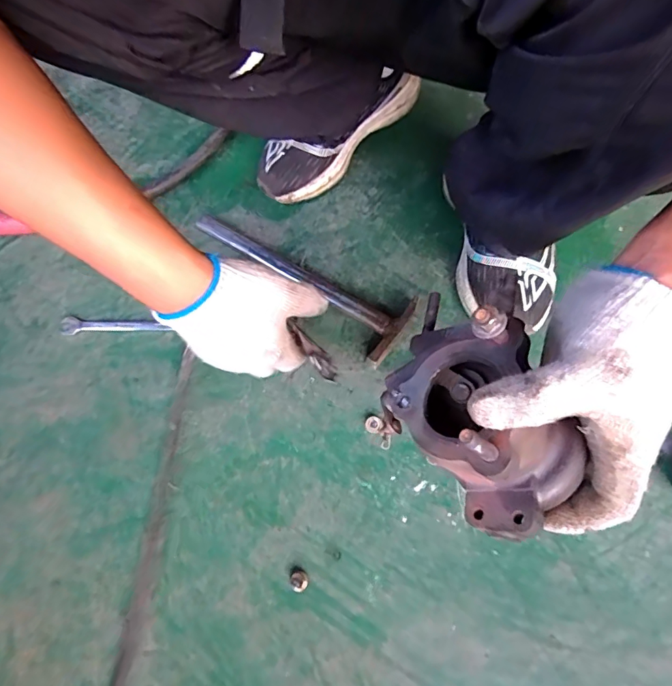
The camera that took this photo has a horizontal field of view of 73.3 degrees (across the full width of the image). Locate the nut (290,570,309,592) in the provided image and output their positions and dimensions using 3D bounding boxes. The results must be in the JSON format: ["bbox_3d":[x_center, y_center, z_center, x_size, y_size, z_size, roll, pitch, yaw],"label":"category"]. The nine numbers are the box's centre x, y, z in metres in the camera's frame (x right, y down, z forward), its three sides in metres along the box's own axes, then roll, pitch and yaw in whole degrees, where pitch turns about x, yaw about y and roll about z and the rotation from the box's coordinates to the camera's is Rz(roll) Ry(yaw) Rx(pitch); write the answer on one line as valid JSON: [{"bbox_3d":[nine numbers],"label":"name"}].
[{"bbox_3d":[-0.035,0.225,0.427,0.017,0.007,0.017,-1,65,2],"label":"nut"}]

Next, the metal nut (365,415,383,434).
[{"bbox_3d":[0.041,0.089,0.490,0.018,0.009,0.018,-1,65,2],"label":"metal nut"}]

